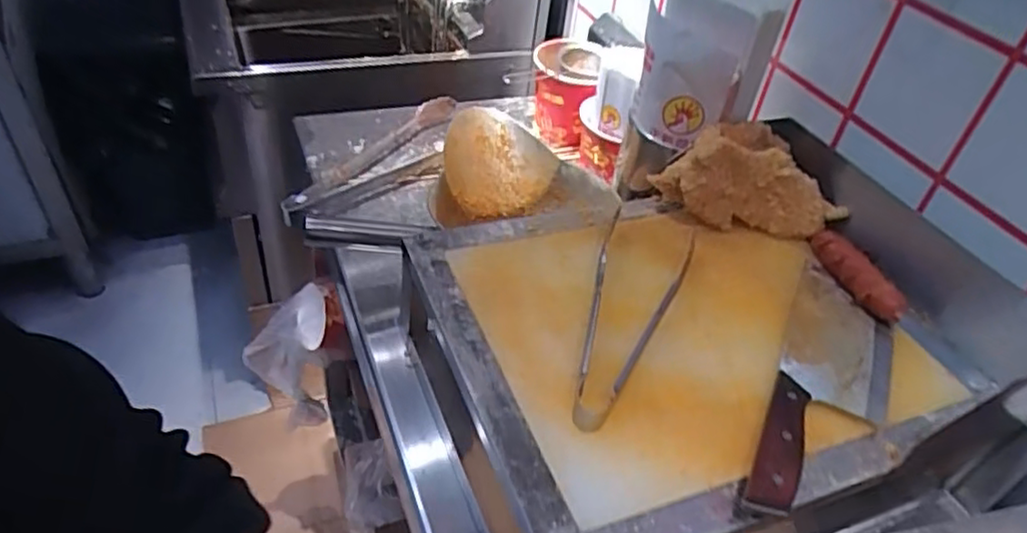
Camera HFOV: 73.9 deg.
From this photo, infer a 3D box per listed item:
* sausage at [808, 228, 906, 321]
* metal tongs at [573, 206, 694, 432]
[{"bbox_3d":[0.310,0.006,0.622,0.031,0.031,0.110,-11,45,-19],"label":"sausage"},{"bbox_3d":[0.089,0.031,0.557,0.074,0.034,0.234,20,43,14],"label":"metal tongs"}]

